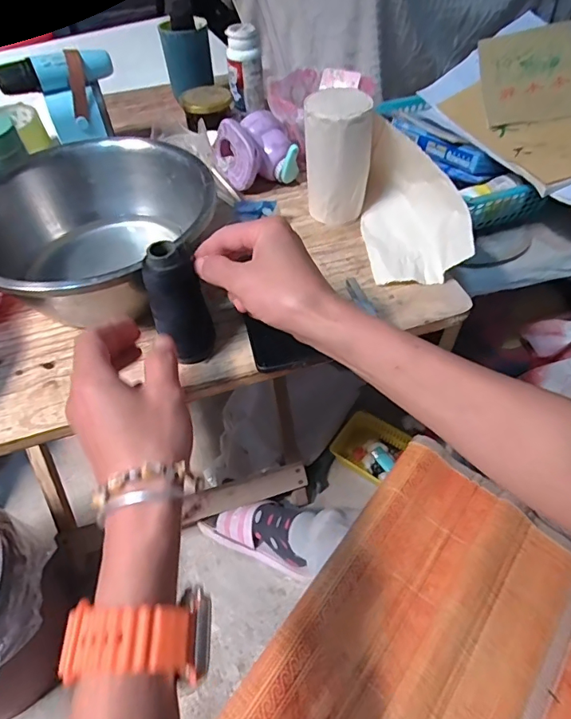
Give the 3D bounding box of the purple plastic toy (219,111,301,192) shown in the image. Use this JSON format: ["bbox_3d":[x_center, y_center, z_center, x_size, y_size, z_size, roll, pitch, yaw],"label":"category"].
[{"bbox_3d":[-0.035,-0.251,0.561,0.090,0.063,0.072,-14,51,-7],"label":"purple plastic toy"}]

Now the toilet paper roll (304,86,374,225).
[{"bbox_3d":[0.056,-0.209,0.495,0.068,0.124,0.054,2,51,6],"label":"toilet paper roll"}]

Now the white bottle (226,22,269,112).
[{"bbox_3d":[-0.057,-0.413,0.667,0.047,0.100,0.041,-9,51,-4],"label":"white bottle"}]

